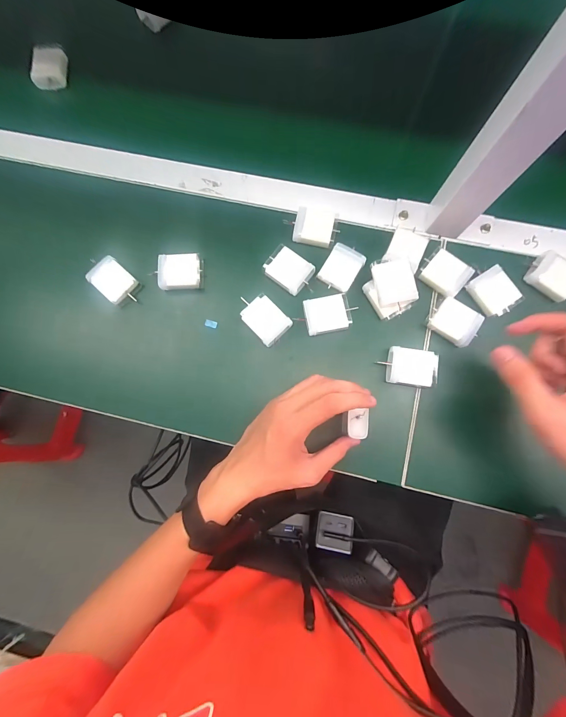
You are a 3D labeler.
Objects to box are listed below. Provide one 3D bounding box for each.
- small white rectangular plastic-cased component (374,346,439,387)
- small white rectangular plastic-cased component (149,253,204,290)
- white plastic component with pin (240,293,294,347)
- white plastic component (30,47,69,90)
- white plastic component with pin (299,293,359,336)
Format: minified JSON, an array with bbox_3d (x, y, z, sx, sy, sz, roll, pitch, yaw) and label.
[{"bbox_3d":[0.144,0.010,0.348,0.057,0.020,0.041,8,80,4],"label":"small white rectangular plastic-cased component"},{"bbox_3d":[-0.127,-0.105,0.381,0.050,0.026,0.044,-2,80,2],"label":"small white rectangular plastic-cased component"},{"bbox_3d":[-0.022,-0.046,0.364,0.057,0.018,0.042,43,84,9],"label":"white plastic component with pin"},{"bbox_3d":[-0.317,-0.395,0.415,0.042,0.022,0.047,3,81,4],"label":"white plastic component"},{"bbox_3d":[0.053,-0.051,0.359,0.054,0.013,0.041,-12,80,0],"label":"white plastic component with pin"}]

